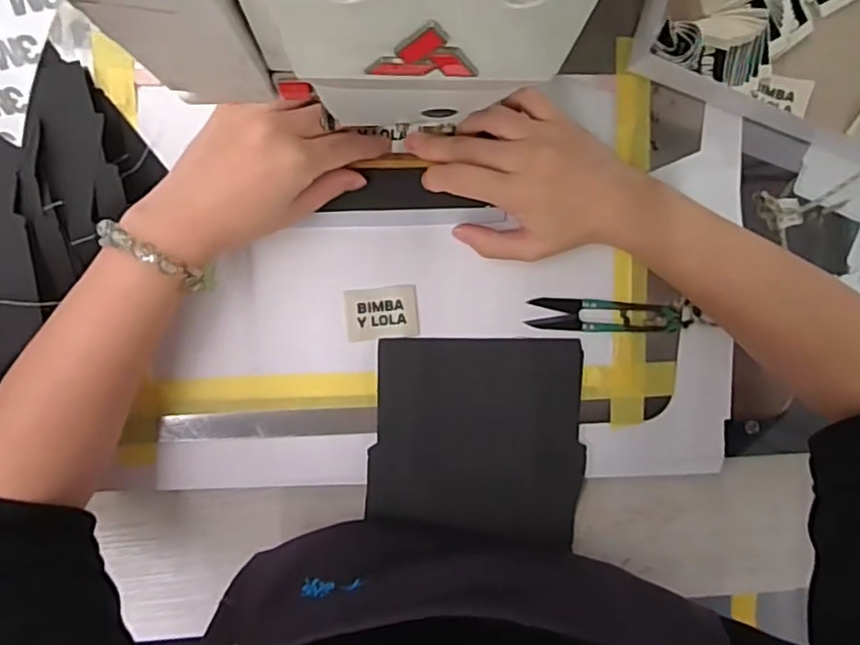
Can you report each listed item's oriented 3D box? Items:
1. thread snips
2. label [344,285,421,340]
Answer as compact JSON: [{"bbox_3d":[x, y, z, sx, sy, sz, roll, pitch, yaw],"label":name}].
[{"bbox_3d":[0.128,-0.005,0.418,0.116,0.010,0.023,0,93,-6],"label":"thread snips"},{"bbox_3d":[-0.032,-0.006,0.406,0.048,0.004,0.035,-4,94,-6],"label":"label"}]

